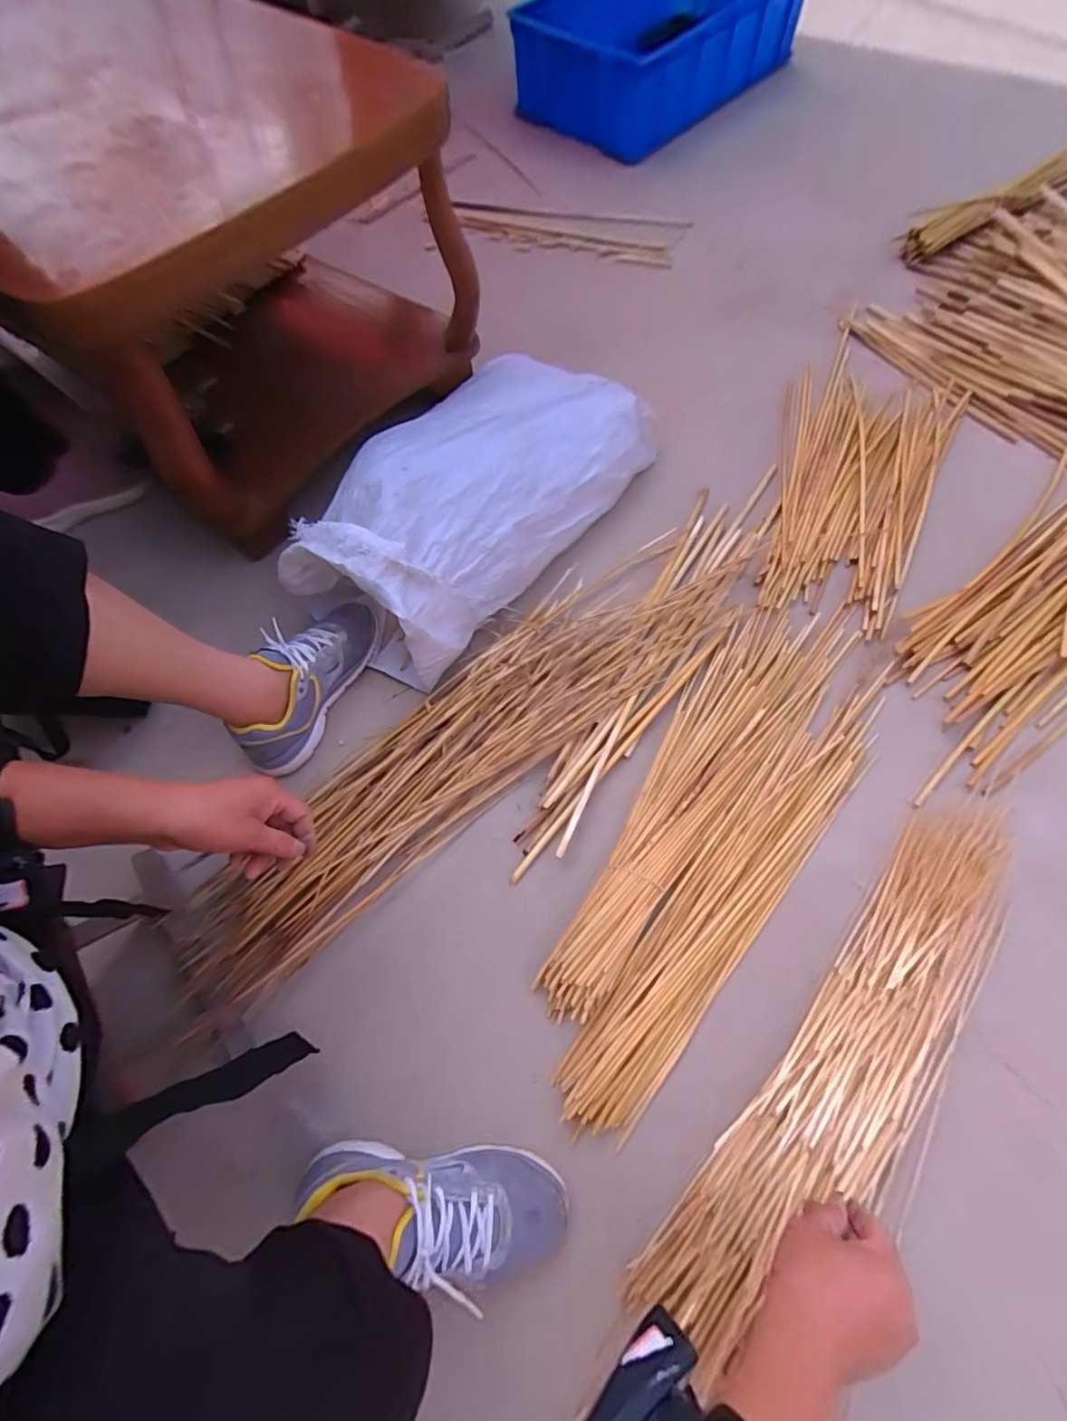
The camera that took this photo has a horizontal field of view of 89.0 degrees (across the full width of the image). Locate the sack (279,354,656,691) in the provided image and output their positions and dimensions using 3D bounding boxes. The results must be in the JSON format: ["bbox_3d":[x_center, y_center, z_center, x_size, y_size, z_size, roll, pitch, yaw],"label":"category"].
[{"bbox_3d":[-0.082,-0.311,0.744,0.298,0.167,0.525,31,73,14],"label":"sack"}]

